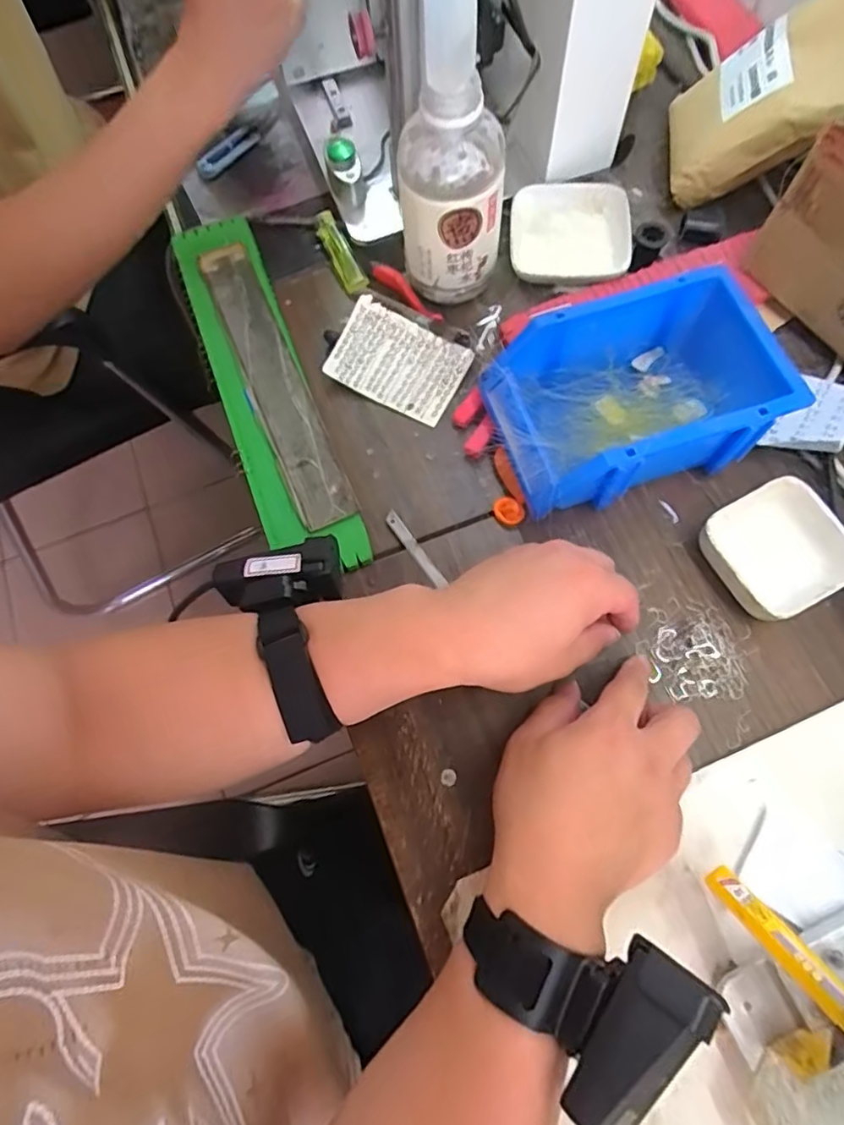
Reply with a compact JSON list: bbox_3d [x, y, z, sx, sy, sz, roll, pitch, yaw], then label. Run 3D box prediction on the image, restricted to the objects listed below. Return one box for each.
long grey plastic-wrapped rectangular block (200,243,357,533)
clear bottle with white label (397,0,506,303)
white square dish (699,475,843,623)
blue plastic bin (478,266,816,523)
[{"bbox_3d":[-0.120,-0.149,0.465,0.042,0.013,0.271,-23,73,-5],"label":"long grey plastic-wrapped rectangular block"},{"bbox_3d":[0.019,-0.274,0.406,0.067,0.189,0.065,-40,73,-11],"label":"clear bottle with white label"},{"bbox_3d":[0.240,-0.006,0.398,0.085,0.034,0.080,-27,73,-6],"label":"white square dish"},{"bbox_3d":[0.150,-0.119,0.416,0.195,0.076,0.125,-17,71,-3],"label":"blue plastic bin"}]

